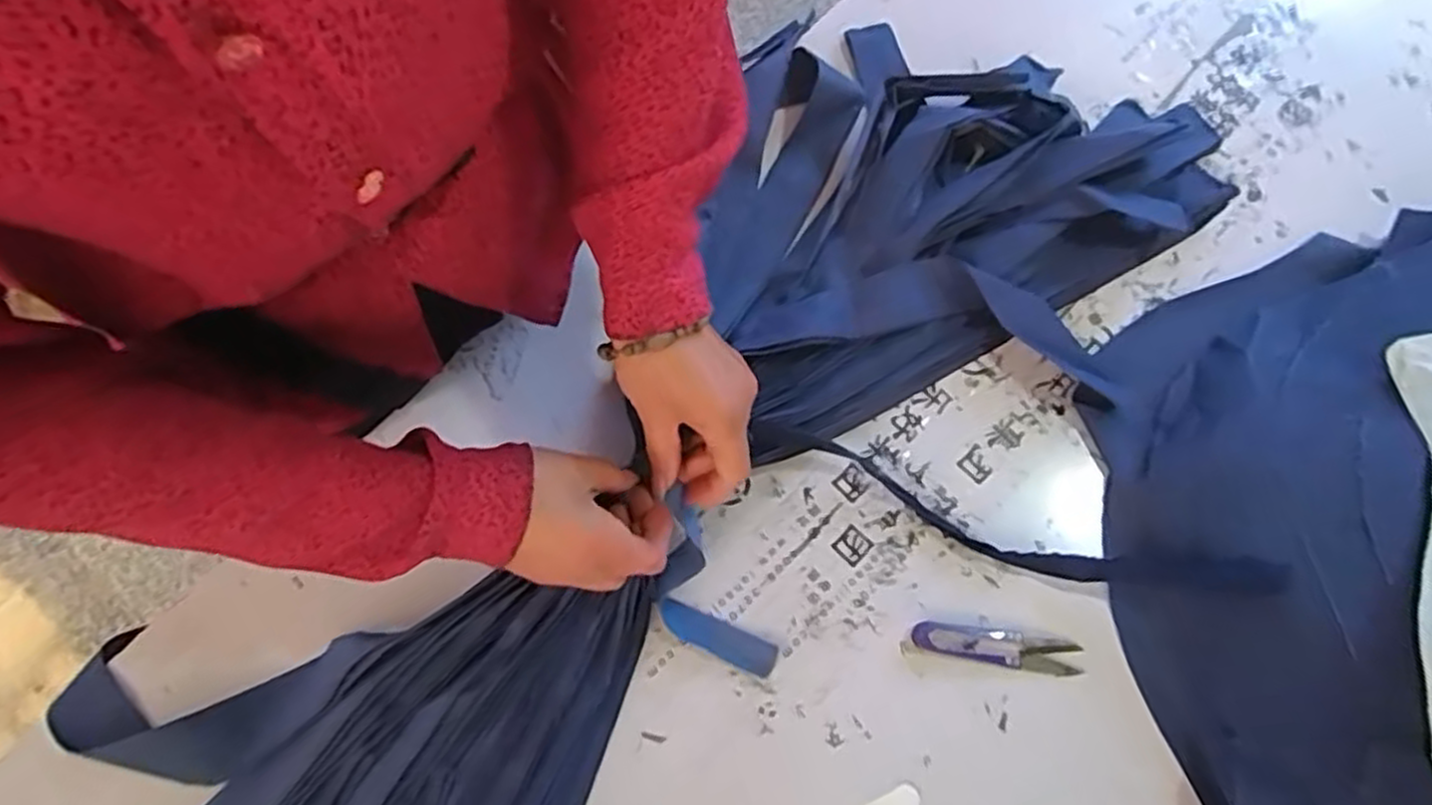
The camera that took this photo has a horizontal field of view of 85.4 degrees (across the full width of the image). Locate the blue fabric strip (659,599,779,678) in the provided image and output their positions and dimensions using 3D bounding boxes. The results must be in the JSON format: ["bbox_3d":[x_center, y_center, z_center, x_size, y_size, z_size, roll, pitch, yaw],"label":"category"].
[{"bbox_3d":[0.000,0.152,0.501,0.080,0.005,0.022,25,61,0],"label":"blue fabric strip"}]

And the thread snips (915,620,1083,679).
[{"bbox_3d":[0.178,0.155,0.494,0.102,0.004,0.021,9,72,6],"label":"thread snips"}]

